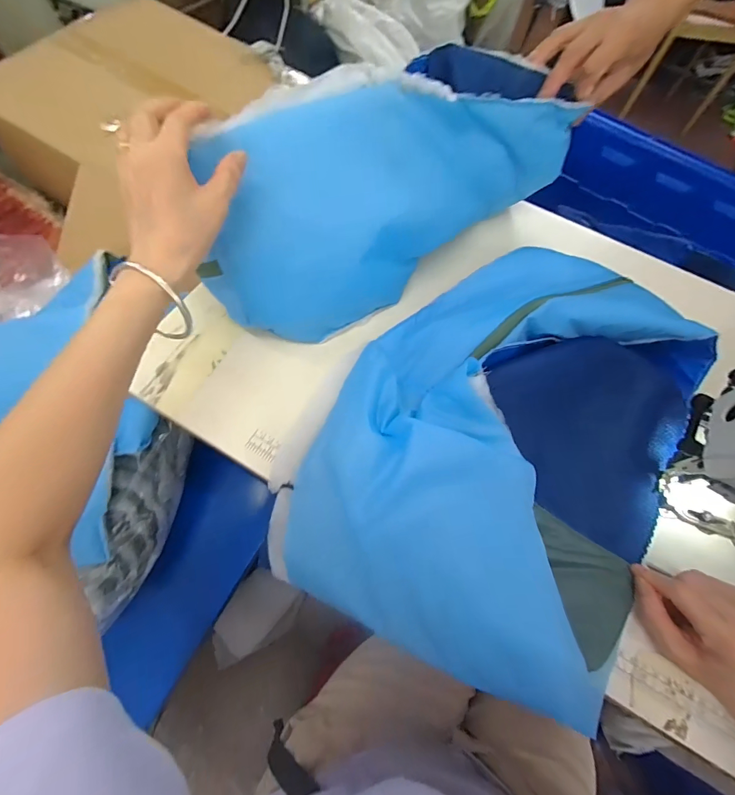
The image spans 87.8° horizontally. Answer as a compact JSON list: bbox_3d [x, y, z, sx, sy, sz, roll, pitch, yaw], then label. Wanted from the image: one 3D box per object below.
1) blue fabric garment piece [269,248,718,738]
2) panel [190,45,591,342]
[{"bbox_3d":[0.142,0.035,0.387,0.326,0.085,0.429,29,68,9],"label":"blue fabric garment piece"},{"bbox_3d":[0.028,-0.232,0.417,0.440,0.168,0.147,-33,72,-13],"label":"panel"}]

